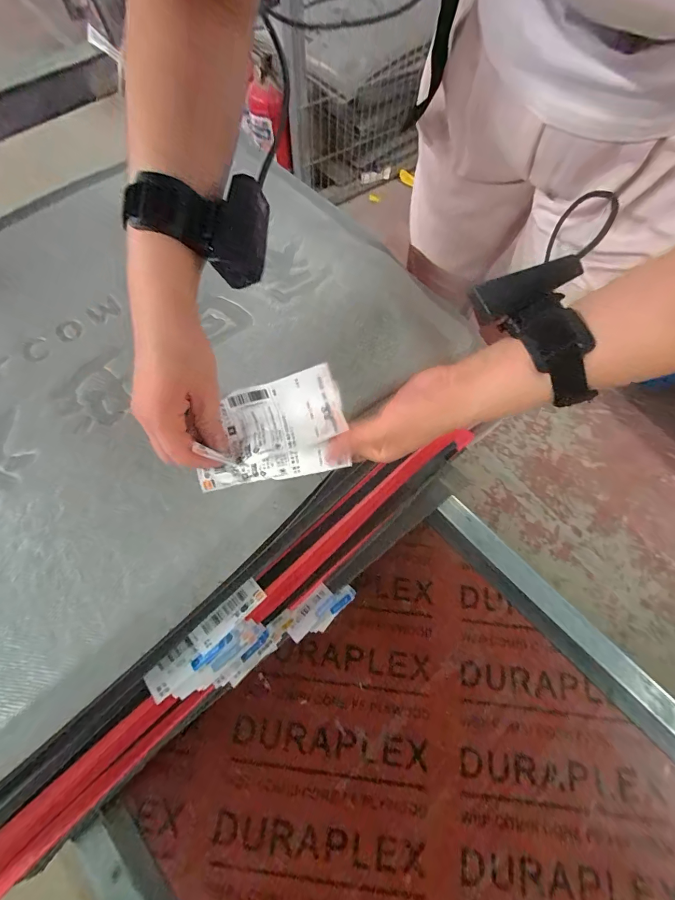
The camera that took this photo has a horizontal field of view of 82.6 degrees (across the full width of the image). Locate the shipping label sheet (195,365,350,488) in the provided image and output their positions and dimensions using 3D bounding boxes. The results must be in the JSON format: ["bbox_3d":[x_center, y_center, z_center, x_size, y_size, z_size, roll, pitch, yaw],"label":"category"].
[{"bbox_3d":[-0.055,-0.017,0.315,0.118,0.032,0.083,-9,91,-1],"label":"shipping label sheet"}]

